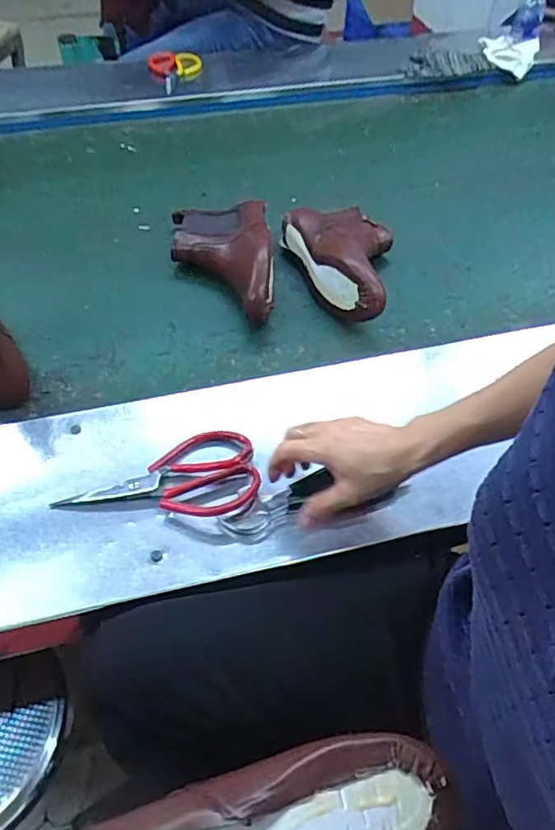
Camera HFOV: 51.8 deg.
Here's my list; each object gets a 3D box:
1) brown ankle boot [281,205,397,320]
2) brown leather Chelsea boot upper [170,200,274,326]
[{"bbox_3d":[0.113,-0.223,0.821,0.141,0.069,0.230,-17,54,-14],"label":"brown ankle boot"},{"bbox_3d":[-0.081,-0.227,0.822,0.139,0.074,0.238,-5,52,-5],"label":"brown leather Chelsea boot upper"}]

